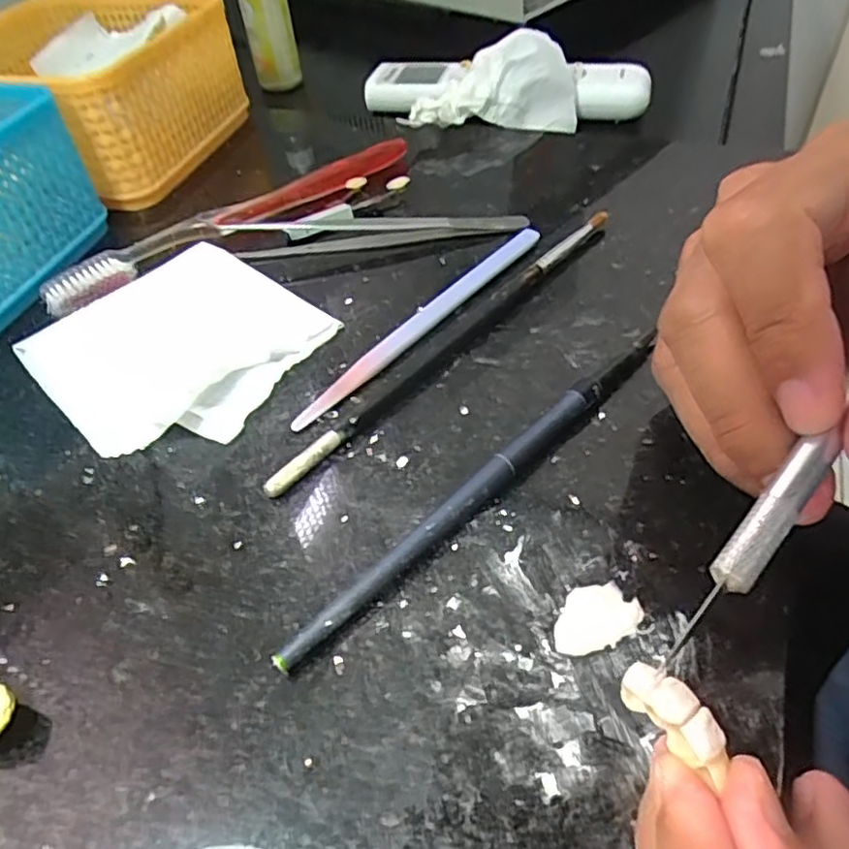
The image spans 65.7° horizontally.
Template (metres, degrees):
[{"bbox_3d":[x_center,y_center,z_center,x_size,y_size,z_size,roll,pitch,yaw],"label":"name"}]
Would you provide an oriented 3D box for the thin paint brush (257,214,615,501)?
[{"bbox_3d":[0.014,-0.036,0.245,0.010,0.008,0.187,32,57,30],"label":"thin paint brush"}]

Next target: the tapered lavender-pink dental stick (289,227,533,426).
[{"bbox_3d":[0.002,-0.042,0.254,0.010,0.005,0.138,30,56,29],"label":"tapered lavender-pink dental stick"}]

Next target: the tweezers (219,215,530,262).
[{"bbox_3d":[-0.020,-0.087,0.292,0.129,0.016,0.009,-6,47,0],"label":"tweezers"}]

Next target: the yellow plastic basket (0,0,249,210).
[{"bbox_3d":[-0.191,-0.184,0.362,0.152,0.067,0.133,11,49,15],"label":"yellow plastic basket"}]

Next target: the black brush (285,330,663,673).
[{"bbox_3d":[0.021,0.017,0.196,0.156,0.009,0.008,-37,54,-26],"label":"black brush"}]

